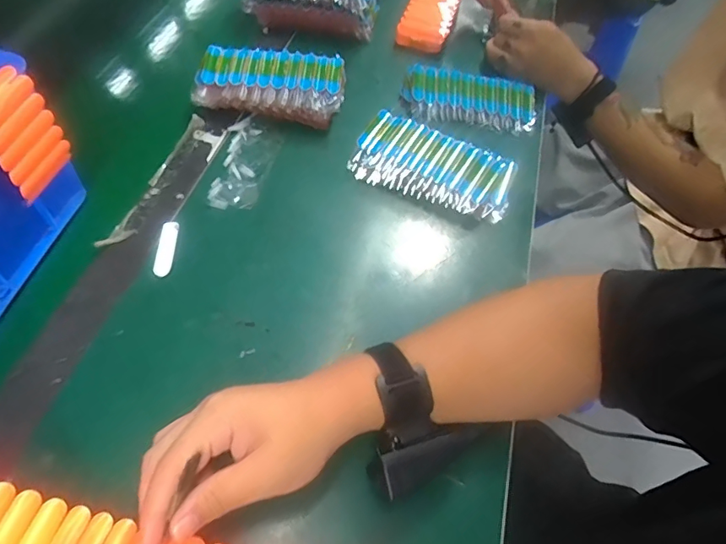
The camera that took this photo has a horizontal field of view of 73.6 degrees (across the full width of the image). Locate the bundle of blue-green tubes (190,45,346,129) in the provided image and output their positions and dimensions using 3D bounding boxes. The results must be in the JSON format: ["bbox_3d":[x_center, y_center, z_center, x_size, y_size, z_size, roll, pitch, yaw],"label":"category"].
[{"bbox_3d":[-0.104,-0.219,0.556,0.164,0.036,0.087,7,56,0],"label":"bundle of blue-green tubes"}]

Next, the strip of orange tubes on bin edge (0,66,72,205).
[{"bbox_3d":[-0.271,-0.105,0.386,0.020,0.089,0.064,11,56,2],"label":"strip of orange tubes on bin edge"}]

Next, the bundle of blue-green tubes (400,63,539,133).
[{"bbox_3d":[0.132,-0.218,0.599,0.164,0.030,0.069,10,56,2],"label":"bundle of blue-green tubes"}]

